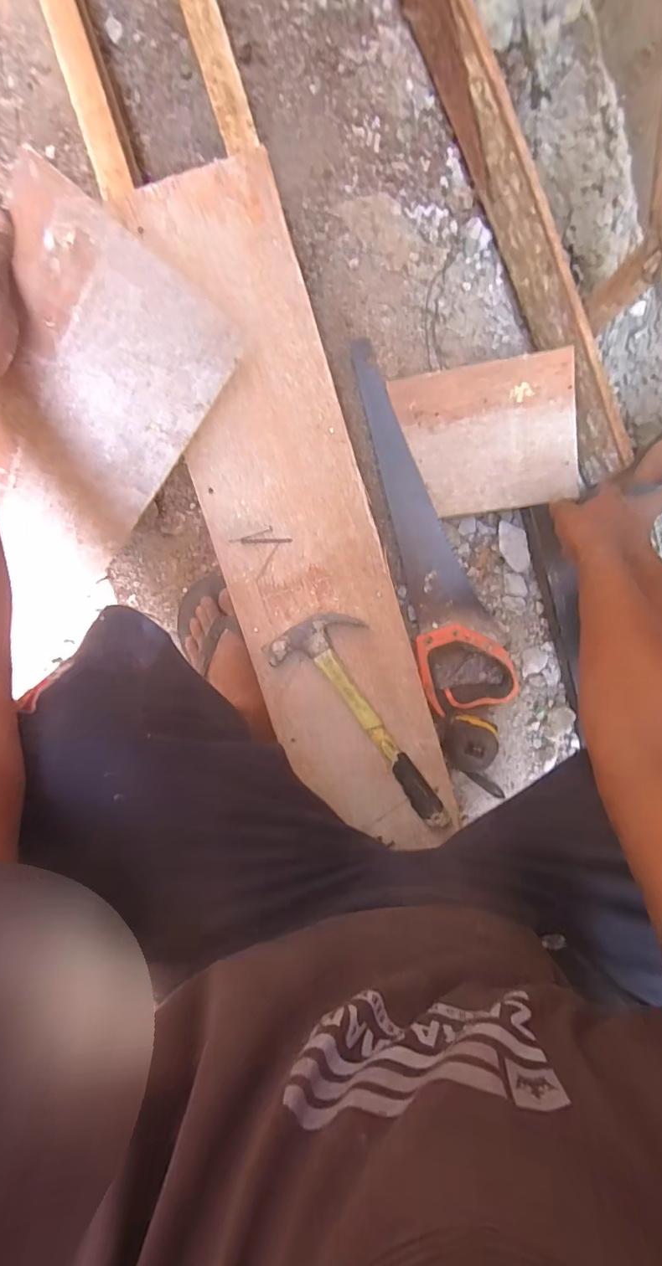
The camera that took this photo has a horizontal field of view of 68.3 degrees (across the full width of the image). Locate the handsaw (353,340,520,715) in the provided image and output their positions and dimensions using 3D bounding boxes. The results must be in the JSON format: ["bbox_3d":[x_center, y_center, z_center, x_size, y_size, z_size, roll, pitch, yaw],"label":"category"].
[{"bbox_3d":[0.137,-0.138,0.677,0.124,0.034,0.513,-17,96,2],"label":"handsaw"}]

